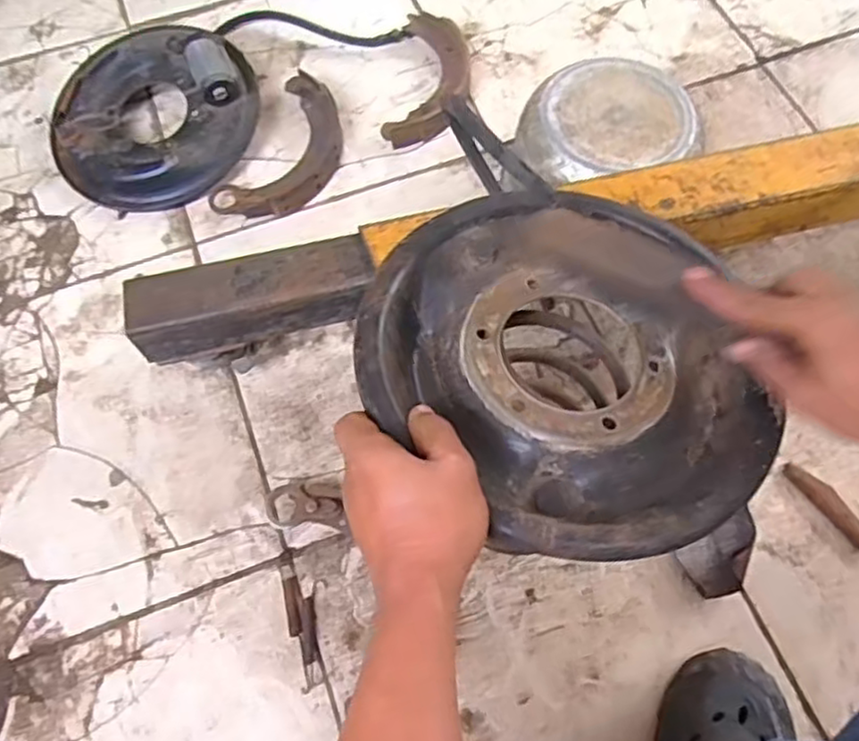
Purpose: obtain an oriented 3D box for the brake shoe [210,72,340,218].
[{"bbox_3d":[-0.178,-0.280,0.913,0.120,0.032,0.226,23,70,10],"label":"brake shoe"}]

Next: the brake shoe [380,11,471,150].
[{"bbox_3d":[0.005,-0.394,0.957,0.100,0.030,0.213,10,68,5],"label":"brake shoe"}]

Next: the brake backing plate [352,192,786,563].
[{"bbox_3d":[0.095,-0.015,0.457,0.249,0.061,0.257,0,68,1],"label":"brake backing plate"}]

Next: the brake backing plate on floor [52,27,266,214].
[{"bbox_3d":[-0.358,-0.335,0.915,0.244,0.083,0.260,0,68,1],"label":"brake backing plate on floor"}]

